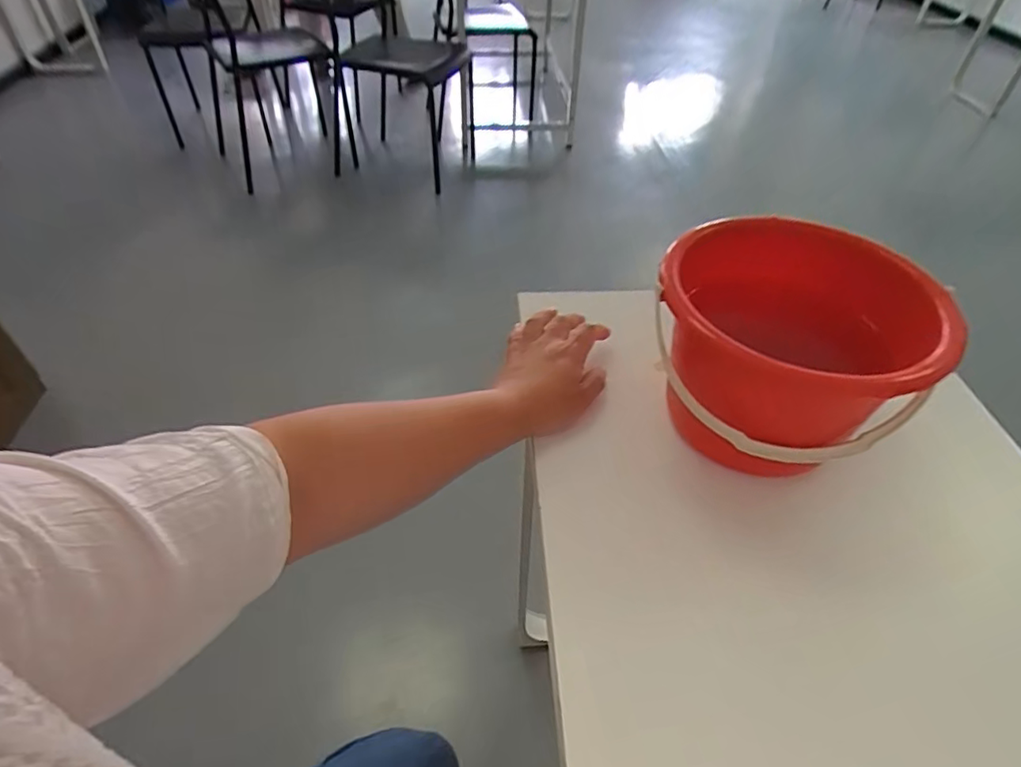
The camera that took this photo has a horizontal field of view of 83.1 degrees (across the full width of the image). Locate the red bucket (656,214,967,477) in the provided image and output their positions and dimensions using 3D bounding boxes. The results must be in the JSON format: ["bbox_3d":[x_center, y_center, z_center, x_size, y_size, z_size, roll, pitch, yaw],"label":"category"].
[{"bbox_3d":[0.205,-0.026,0.447,0.185,0.129,0.185,1,46,-1],"label":"red bucket"}]

